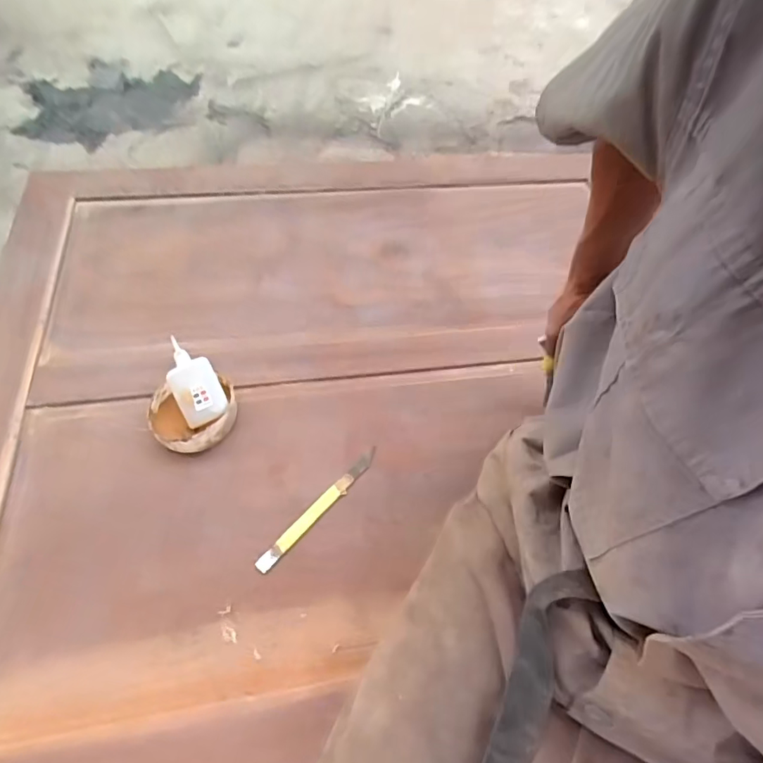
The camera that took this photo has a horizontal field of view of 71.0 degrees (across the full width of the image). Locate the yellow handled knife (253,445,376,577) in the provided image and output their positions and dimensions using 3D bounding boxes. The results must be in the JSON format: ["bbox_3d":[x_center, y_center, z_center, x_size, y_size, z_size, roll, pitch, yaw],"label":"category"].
[{"bbox_3d":[-0.065,0.135,0.587,0.019,0.005,0.182,36,58,22],"label":"yellow handled knife"}]

